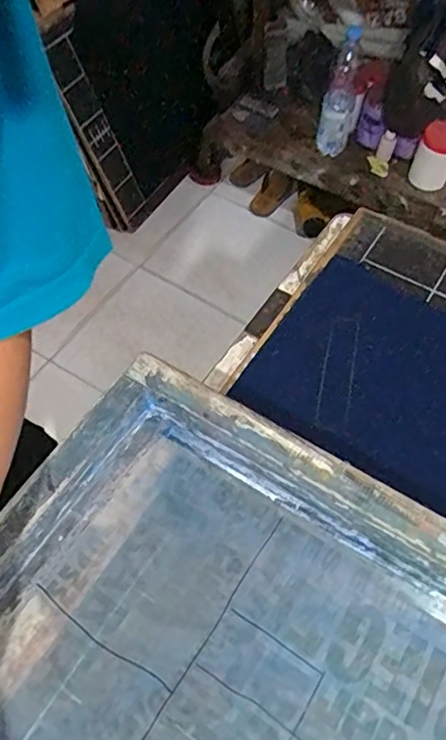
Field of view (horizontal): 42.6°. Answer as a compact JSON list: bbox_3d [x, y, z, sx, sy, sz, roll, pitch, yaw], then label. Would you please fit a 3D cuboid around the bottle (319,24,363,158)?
[{"bbox_3d":[0.311,-0.715,1.506,0.087,0.321,0.082,12,59,5],"label":"bottle"}]

